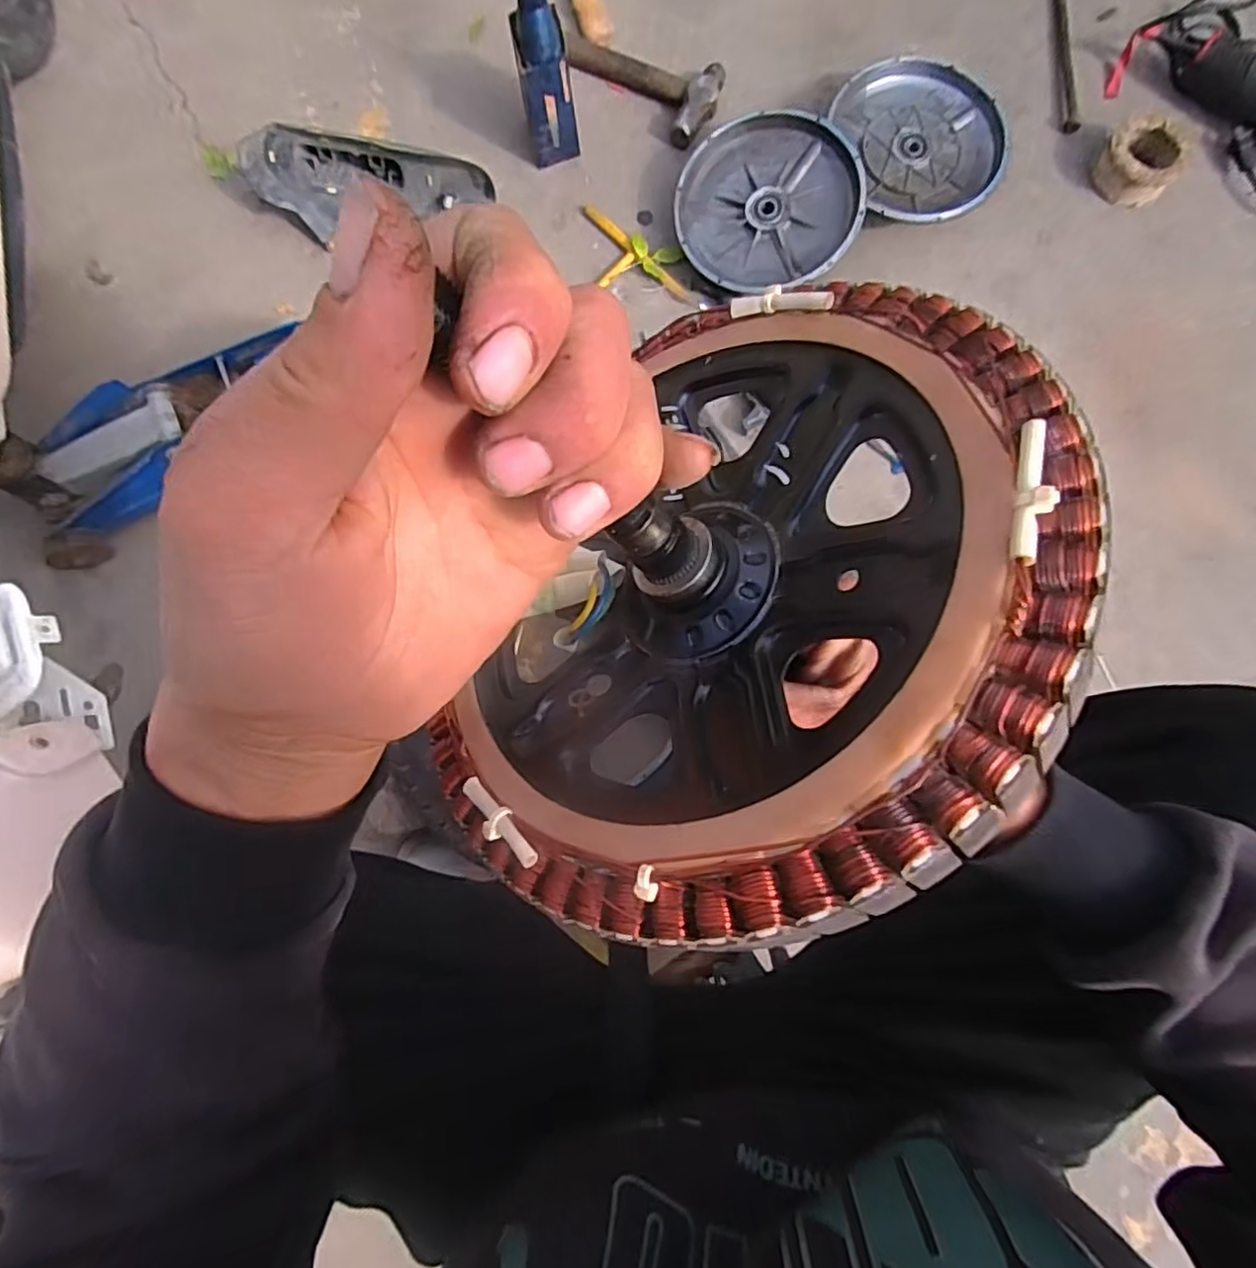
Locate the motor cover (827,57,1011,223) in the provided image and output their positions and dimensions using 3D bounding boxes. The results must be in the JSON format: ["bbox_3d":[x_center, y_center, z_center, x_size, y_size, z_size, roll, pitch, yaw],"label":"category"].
[{"bbox_3d":[0.358,-0.598,0.786,0.193,0.047,0.205,-14,80,-2],"label":"motor cover"}]

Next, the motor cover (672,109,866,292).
[{"bbox_3d":[0.168,-0.525,0.775,0.215,0.023,0.205,2,90,12],"label":"motor cover"}]

